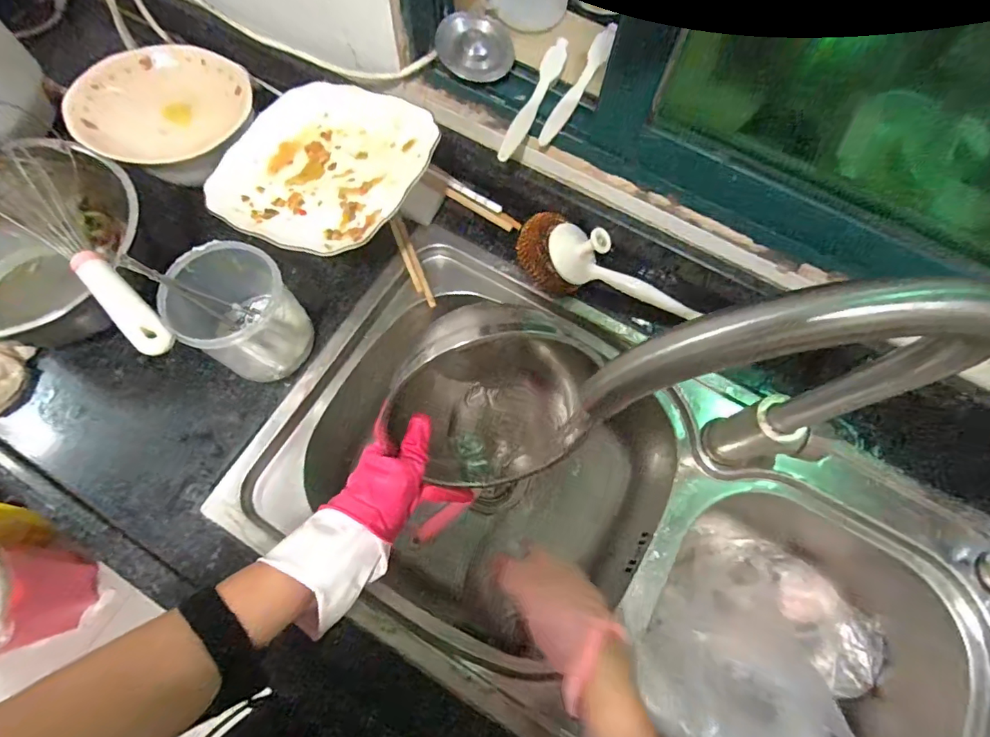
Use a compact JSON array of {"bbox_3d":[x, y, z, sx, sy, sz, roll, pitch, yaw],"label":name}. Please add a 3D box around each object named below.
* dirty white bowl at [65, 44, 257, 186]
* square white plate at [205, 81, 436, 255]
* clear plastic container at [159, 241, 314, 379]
[{"bbox_3d":[-0.346,-0.278,0.514,0.163,0.045,0.172,1,71,-2],"label":"dirty white bowl"},{"bbox_3d":[-0.167,-0.202,0.476,0.190,0.039,0.194,26,72,7],"label":"square white plate"},{"bbox_3d":[-0.236,-0.050,0.456,0.092,0.108,0.104,-36,76,-13],"label":"clear plastic container"}]

